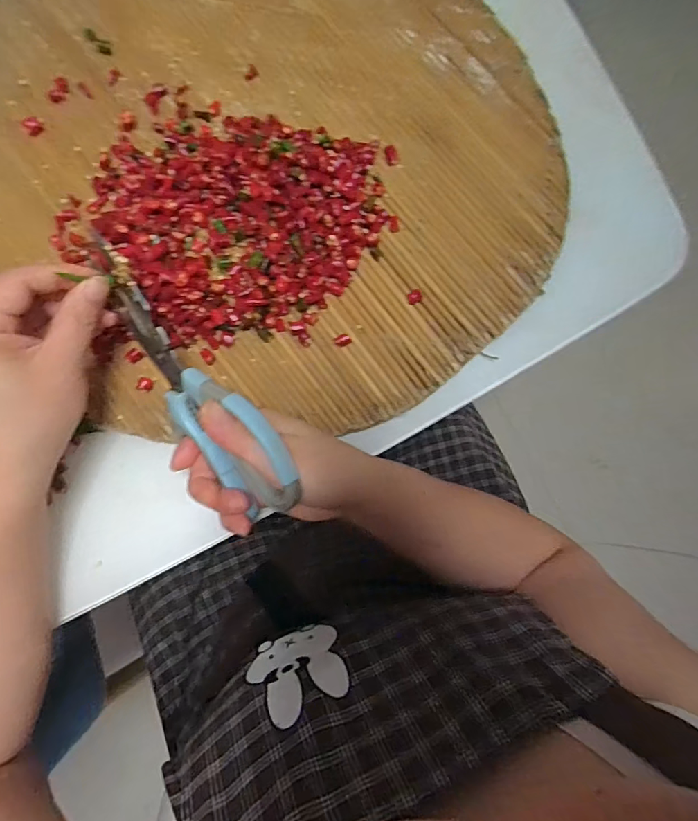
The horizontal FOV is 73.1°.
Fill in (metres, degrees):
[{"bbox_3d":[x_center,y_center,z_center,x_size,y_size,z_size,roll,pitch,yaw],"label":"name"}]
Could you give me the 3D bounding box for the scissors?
[{"bbox_3d":[-0.100,-0.020,0.290,0.196,0.067,0.016,53,41,4],"label":"scissors"}]

